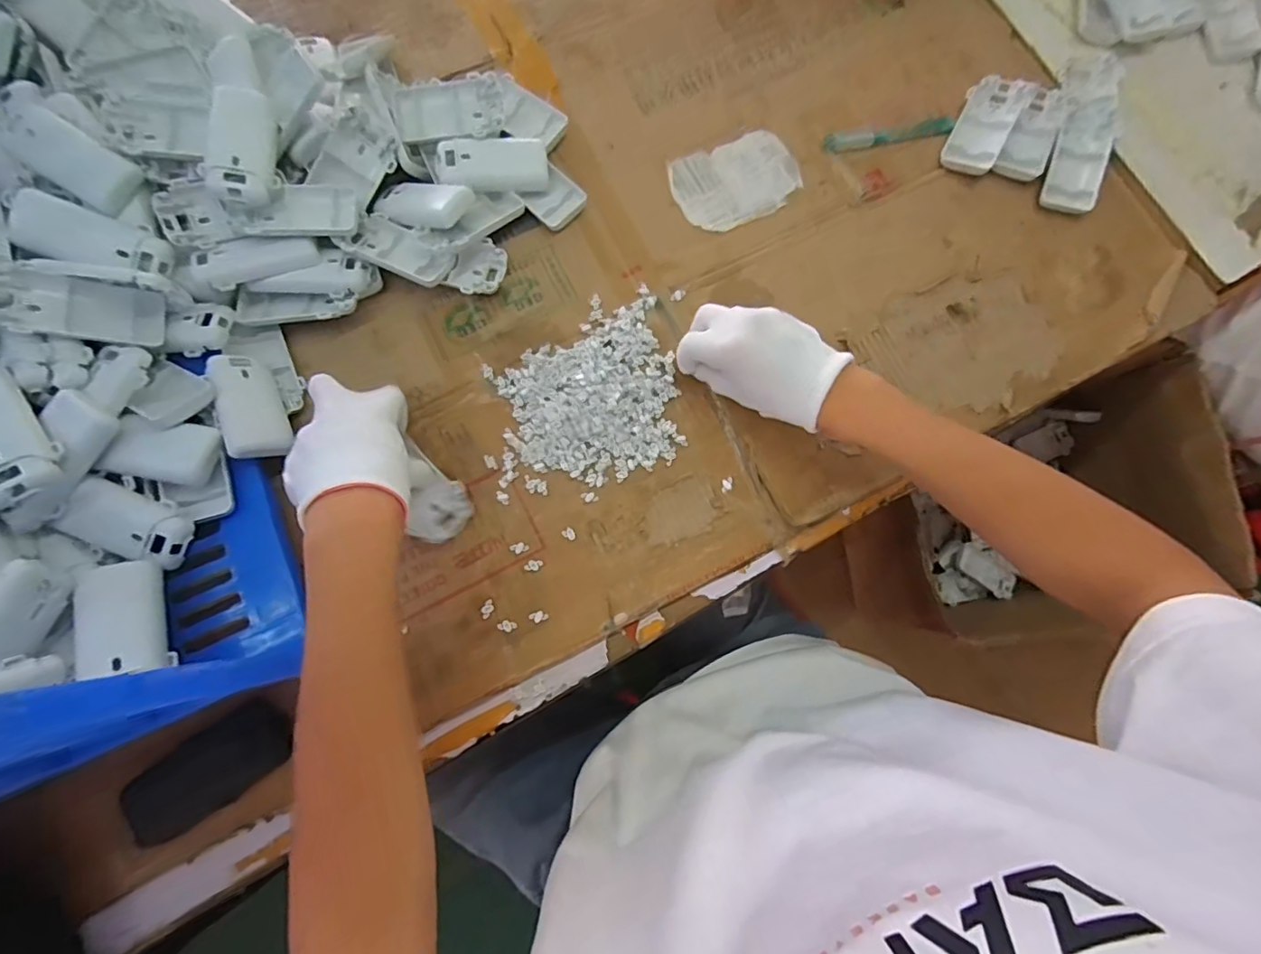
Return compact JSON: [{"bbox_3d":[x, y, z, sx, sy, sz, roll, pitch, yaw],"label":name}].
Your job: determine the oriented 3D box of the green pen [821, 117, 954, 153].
[{"bbox_3d":[0.240,-0.318,0.515,0.119,0.009,0.018,-7,79,-1],"label":"green pen"}]

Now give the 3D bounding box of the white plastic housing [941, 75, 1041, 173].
[{"bbox_3d":[0.329,-0.328,0.510,0.048,0.023,0.090,29,81,6],"label":"white plastic housing"}]

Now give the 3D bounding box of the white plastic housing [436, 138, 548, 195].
[{"bbox_3d":[-0.120,-0.275,0.487,0.093,0.013,0.045,-7,79,-13],"label":"white plastic housing"}]

